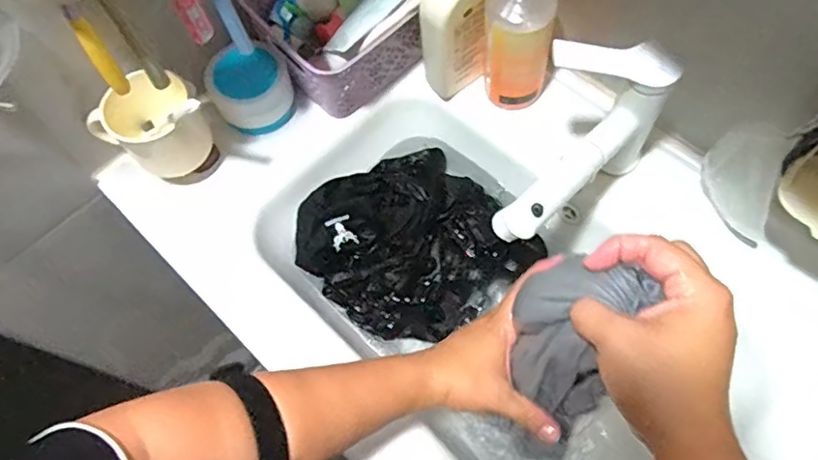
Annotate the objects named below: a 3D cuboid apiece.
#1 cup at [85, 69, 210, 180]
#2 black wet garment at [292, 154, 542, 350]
[{"bbox_3d":[-0.266,-0.110,0.596,0.110,0.100,0.083,-36,68,-13],"label":"cup"},{"bbox_3d":[0.003,0.011,0.658,0.224,0.061,0.218,-40,69,-15],"label":"black wet garment"}]

